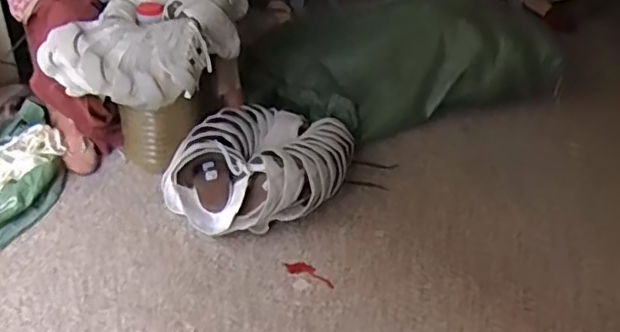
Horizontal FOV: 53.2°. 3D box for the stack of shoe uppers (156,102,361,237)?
[{"bbox_3d":[-0.105,-0.008,1.504,0.451,0.133,0.322,-28,44,-36],"label":"stack of shoe uppers"}]

